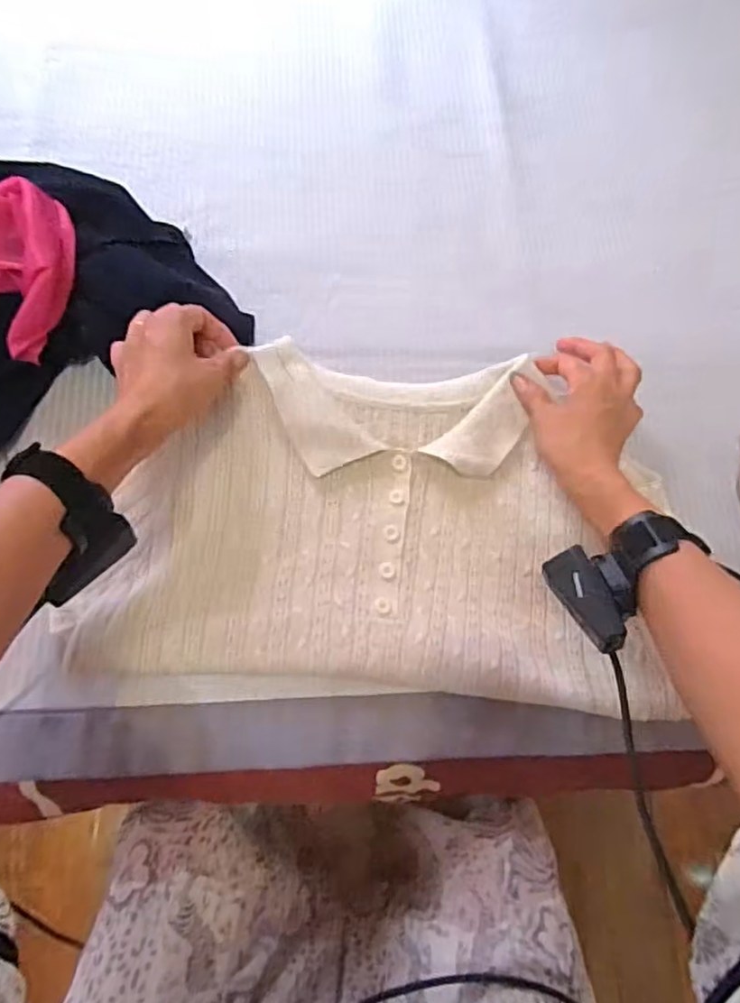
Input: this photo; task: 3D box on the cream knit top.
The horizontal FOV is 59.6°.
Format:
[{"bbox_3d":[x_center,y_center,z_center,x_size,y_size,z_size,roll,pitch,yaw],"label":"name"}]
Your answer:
[{"bbox_3d":[0.014,0.015,0.514,0.429,0.045,0.267,4,68,-1],"label":"cream knit top"}]

